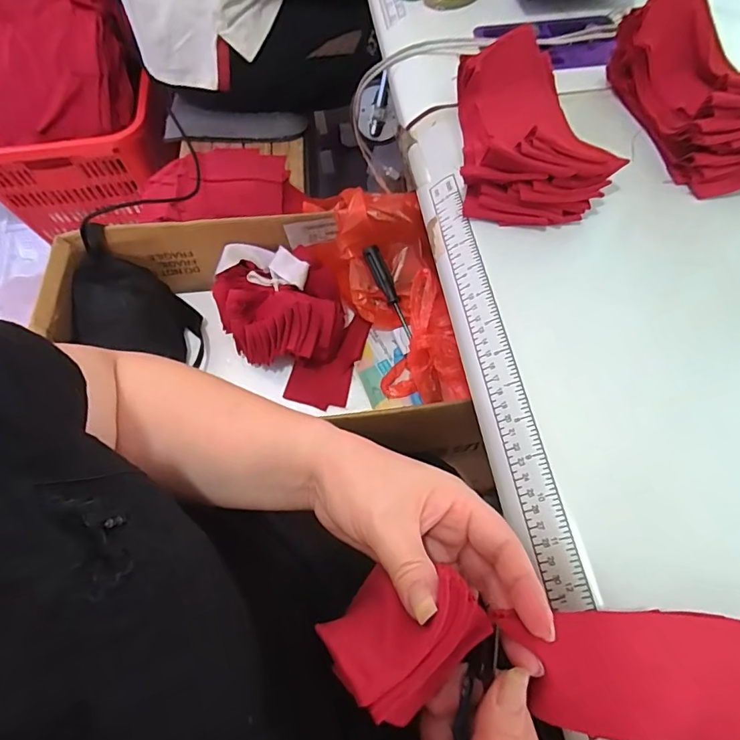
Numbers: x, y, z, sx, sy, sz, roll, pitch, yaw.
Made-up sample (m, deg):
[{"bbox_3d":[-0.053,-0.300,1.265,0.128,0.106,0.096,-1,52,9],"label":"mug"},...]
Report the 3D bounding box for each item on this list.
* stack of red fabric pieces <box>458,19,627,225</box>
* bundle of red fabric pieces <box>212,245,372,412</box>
[{"bbox_3d":[0.128,-0.197,0.386,0.106,0.056,0.157,2,64,2],"label":"stack of red fabric pieces"},{"bbox_3d":[-0.106,-0.065,0.671,0.215,0.112,0.157,38,70,18],"label":"bundle of red fabric pieces"}]

